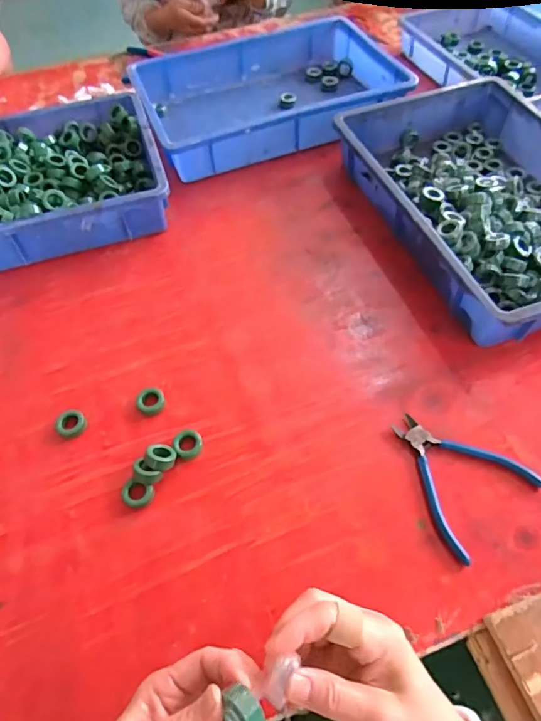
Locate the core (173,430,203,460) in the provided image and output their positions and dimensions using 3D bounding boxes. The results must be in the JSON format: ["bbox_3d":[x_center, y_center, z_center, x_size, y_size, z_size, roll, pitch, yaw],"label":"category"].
[{"bbox_3d":[-0.088,0.091,0.506,0.030,0.014,0.029,-1,56,2],"label":"core"}]

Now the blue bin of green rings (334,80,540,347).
[{"bbox_3d":[0.298,-0.229,0.655,0.280,0.084,0.436,-18,57,-9],"label":"blue bin of green rings"}]

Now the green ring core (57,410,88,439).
[{"bbox_3d":[-0.223,0.071,0.526,0.031,0.016,0.030,-1,56,2],"label":"green ring core"}]

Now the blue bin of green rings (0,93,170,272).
[{"bbox_3d":[-0.389,-0.265,0.716,0.430,0.080,0.294,-18,57,-9],"label":"blue bin of green rings"}]

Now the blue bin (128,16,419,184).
[{"bbox_3d":[-0.006,-0.471,0.838,0.432,0.076,0.297,-20,57,-10],"label":"blue bin"}]

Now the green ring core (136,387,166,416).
[{"bbox_3d":[-0.137,0.046,0.539,0.031,0.012,0.033,-1,56,2],"label":"green ring core"}]

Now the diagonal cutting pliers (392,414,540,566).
[{"bbox_3d":[0.187,0.112,0.484,0.121,0.012,0.136,-34,61,-19],"label":"diagonal cutting pliers"}]

